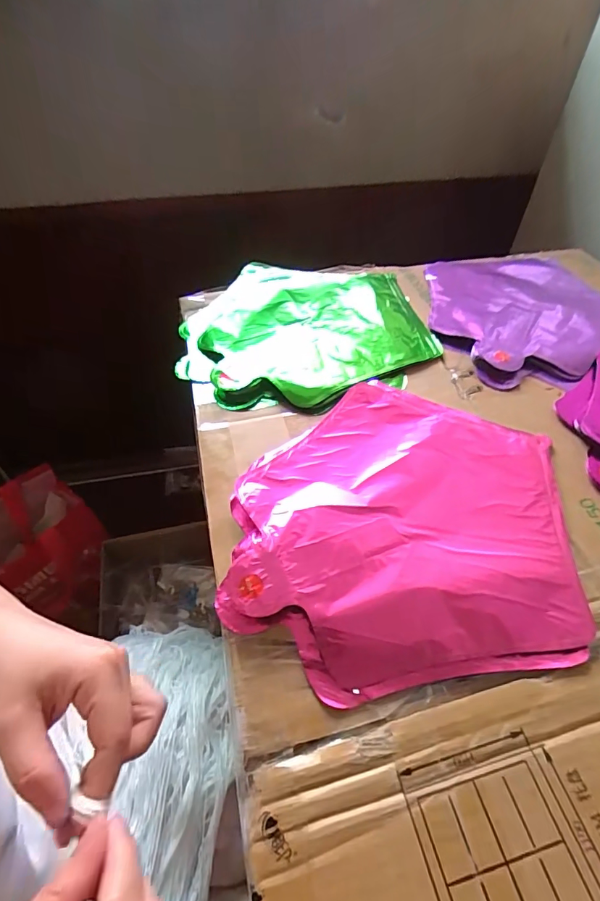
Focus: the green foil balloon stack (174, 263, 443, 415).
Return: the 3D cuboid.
[{"bbox_3d":[0.002,-0.136,0.460,0.254,0.013,0.246,-10,51,-8],"label":"green foil balloon stack"}]

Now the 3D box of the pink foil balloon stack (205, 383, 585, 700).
[{"bbox_3d":[0.075,0.046,0.313,0.229,0.015,0.239,8,50,6],"label":"pink foil balloon stack"}]

